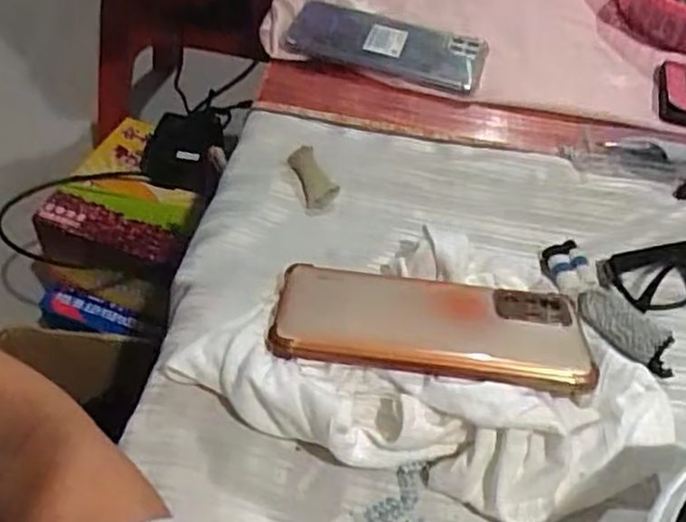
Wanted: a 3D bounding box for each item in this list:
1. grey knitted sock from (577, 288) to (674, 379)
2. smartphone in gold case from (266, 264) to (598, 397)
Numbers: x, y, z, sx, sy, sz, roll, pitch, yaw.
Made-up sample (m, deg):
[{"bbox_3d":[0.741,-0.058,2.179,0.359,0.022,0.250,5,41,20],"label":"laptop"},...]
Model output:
[{"bbox_3d":[0.165,0.040,0.407,0.024,0.018,0.063,-27,56,-28],"label":"grey knitted sock"},{"bbox_3d":[0.046,0.031,0.373,0.160,0.010,0.078,6,32,2],"label":"smartphone in gold case"}]

